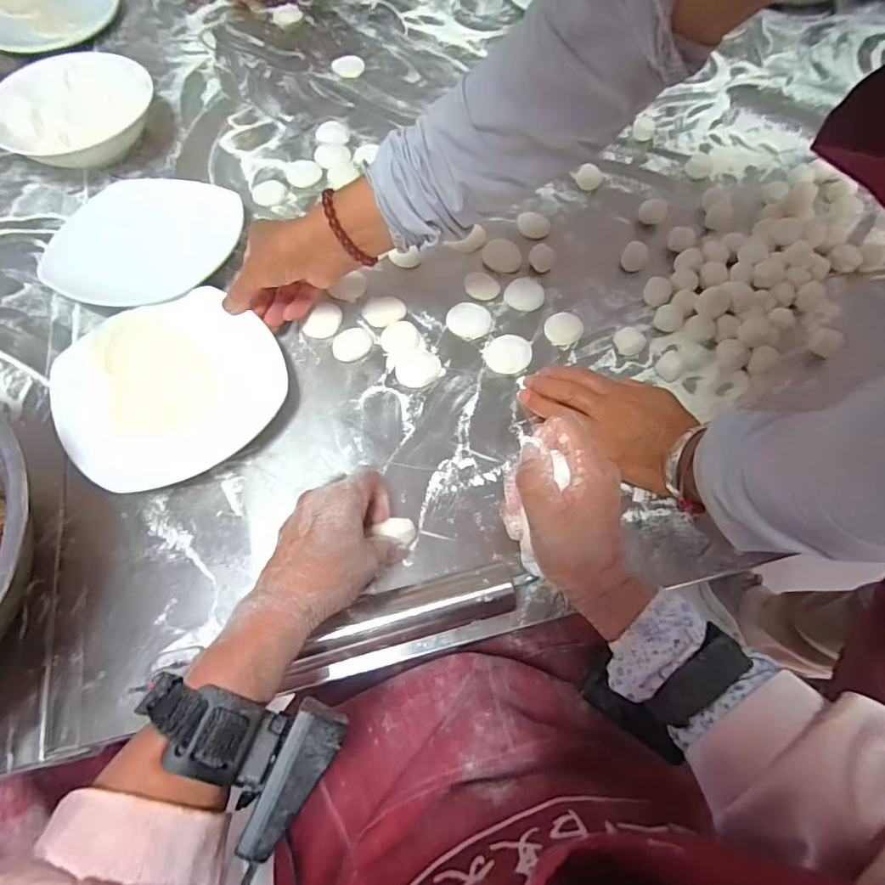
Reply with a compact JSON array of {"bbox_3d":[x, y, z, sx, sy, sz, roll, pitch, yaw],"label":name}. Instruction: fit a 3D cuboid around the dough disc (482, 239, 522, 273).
[{"bbox_3d":[0.064,-0.197,0.543,0.041,0.008,0.036,35,68,15],"label":"dough disc"}]

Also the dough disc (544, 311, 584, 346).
[{"bbox_3d":[0.118,-0.110,0.500,0.036,0.007,0.036,1,64,-1],"label":"dough disc"}]

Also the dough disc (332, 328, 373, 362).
[{"bbox_3d":[-0.085,-0.093,0.485,0.037,0.004,0.034,1,64,-1],"label":"dough disc"}]

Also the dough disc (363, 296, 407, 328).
[{"bbox_3d":[-0.057,-0.129,0.502,0.039,0.005,0.039,1,64,-1],"label":"dough disc"}]

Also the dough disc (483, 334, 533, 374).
[{"bbox_3d":[0.062,-0.084,0.483,0.043,0.007,0.042,1,64,-1],"label":"dough disc"}]

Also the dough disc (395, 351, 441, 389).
[{"bbox_3d":[-0.022,-0.067,0.473,0.041,0.006,0.035,-16,65,-9],"label":"dough disc"}]

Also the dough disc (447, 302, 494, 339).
[{"bbox_3d":[0.026,-0.120,0.502,0.044,0.004,0.039,39,69,16],"label":"dough disc"}]

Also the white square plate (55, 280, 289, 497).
[{"bbox_3d":[-0.233,-0.051,0.450,0.177,0.030,0.165,-32,69,-16],"label":"white square plate"}]

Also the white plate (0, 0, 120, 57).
[{"bbox_3d":[-0.566,-0.614,0.734,0.188,0.014,0.188,1,64,-1],"label":"white plate"}]

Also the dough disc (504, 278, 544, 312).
[{"bbox_3d":[0.083,-0.148,0.517,0.039,0.005,0.040,1,64,-1],"label":"dough disc"}]

